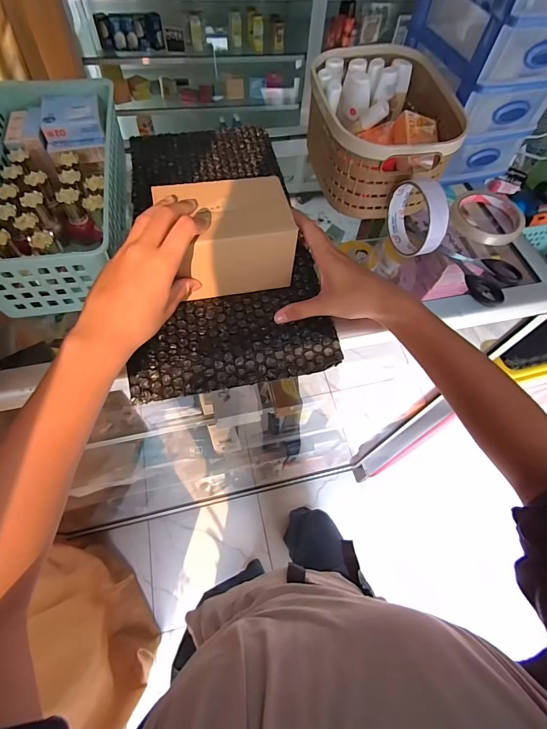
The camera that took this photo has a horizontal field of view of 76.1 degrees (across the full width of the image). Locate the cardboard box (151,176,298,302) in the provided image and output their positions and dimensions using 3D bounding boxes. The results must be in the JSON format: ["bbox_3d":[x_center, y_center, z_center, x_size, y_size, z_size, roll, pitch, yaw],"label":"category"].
[{"bbox_3d":[-0.044,-0.131,0.368,0.120,0.080,0.080,-9,62,-8],"label":"cardboard box"}]

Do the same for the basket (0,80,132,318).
[{"bbox_3d":[-0.237,-0.192,0.384,0.131,0.080,0.275,-9,62,-8],"label":"basket"}]

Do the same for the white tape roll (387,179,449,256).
[{"bbox_3d":[0.164,-0.169,0.405,0.024,0.082,0.088,-15,63,-12],"label":"white tape roll"}]

